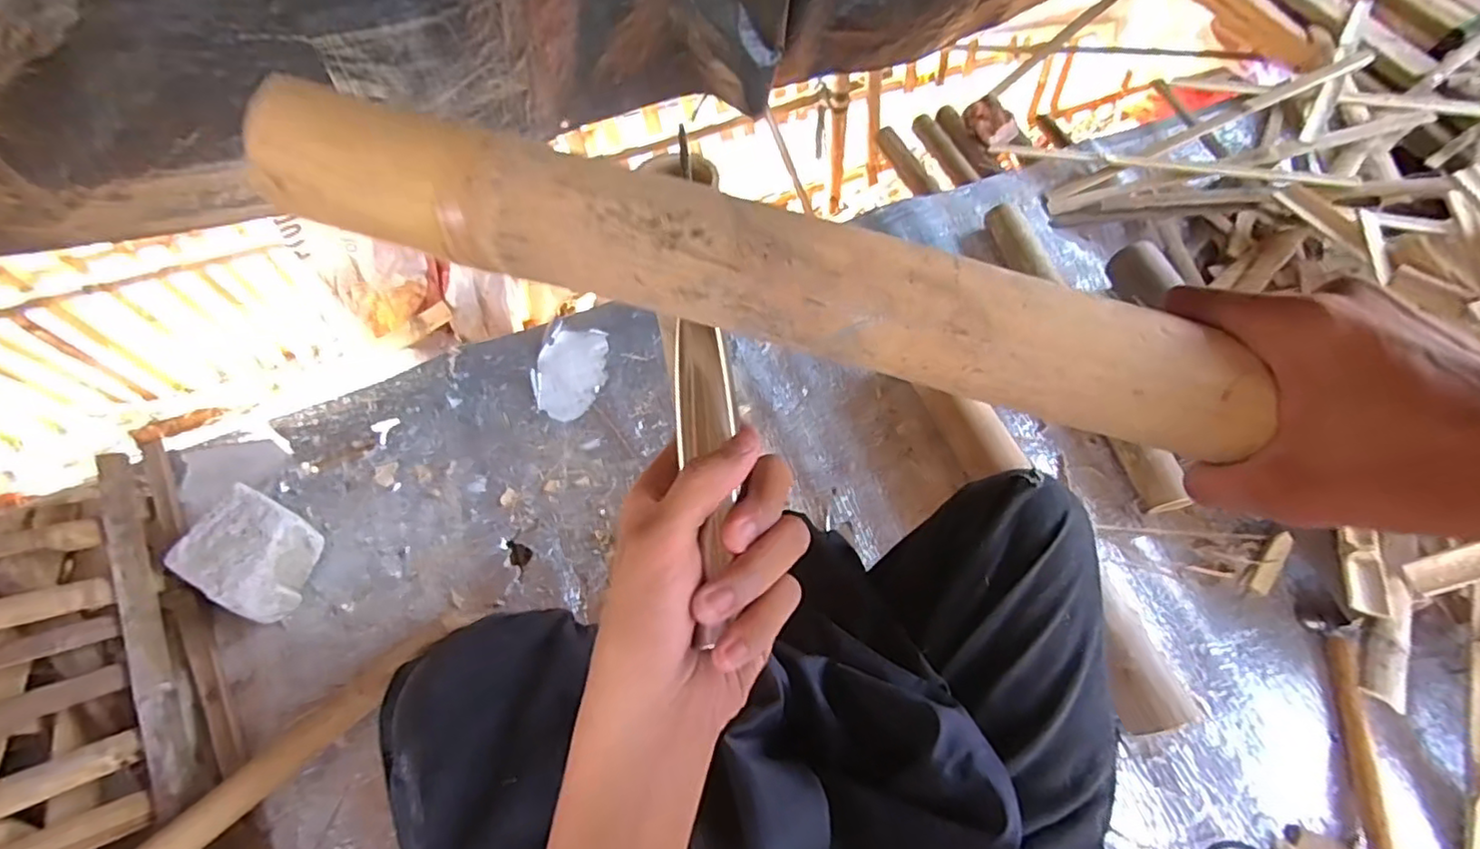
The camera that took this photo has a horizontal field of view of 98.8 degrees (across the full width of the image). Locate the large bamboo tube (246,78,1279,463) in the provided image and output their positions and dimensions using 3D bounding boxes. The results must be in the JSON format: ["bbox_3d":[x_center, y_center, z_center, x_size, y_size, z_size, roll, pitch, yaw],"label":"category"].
[{"bbox_3d":[0.011,-0.060,0.261,0.401,0.041,0.041,15,61,-2],"label":"large bamboo tube"}]

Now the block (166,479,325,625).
[{"bbox_3d":[-0.583,0.157,0.767,0.130,0.089,0.121,24,63,13],"label":"block"}]

